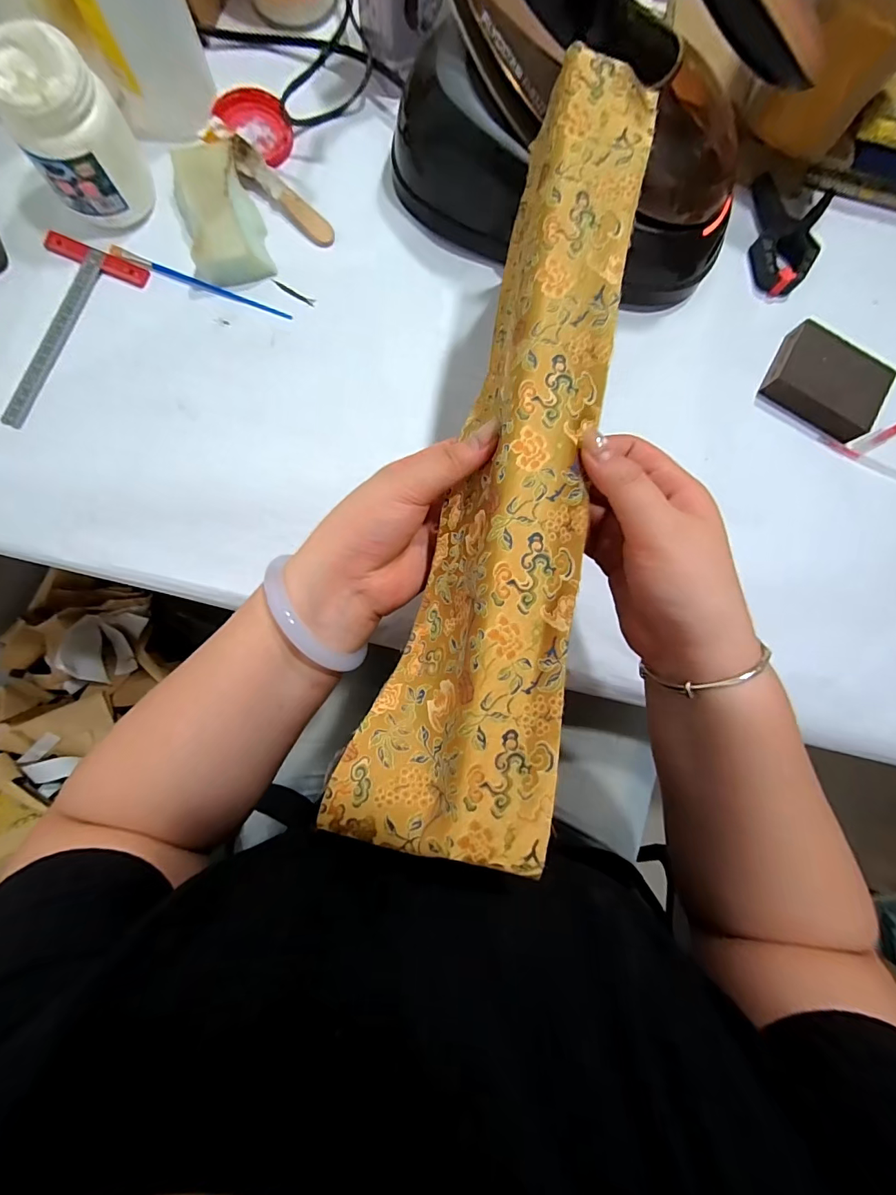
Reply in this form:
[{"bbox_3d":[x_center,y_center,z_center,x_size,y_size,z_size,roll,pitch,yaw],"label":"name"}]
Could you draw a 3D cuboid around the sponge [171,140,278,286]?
[{"bbox_3d":[-0.195,-0.326,0.388,0.064,0.031,0.102,-20,87,-6],"label":"sponge"}]

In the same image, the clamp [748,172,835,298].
[{"bbox_3d":[0.319,-0.345,0.432,0.068,0.020,0.102,16,84,-3],"label":"clamp"}]

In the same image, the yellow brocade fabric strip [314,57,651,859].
[{"bbox_3d":[0.036,-0.080,0.255,0.102,0.061,0.425,13,86,-3],"label":"yellow brocade fabric strip"}]

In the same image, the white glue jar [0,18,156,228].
[{"bbox_3d":[-0.287,-0.357,0.350,0.072,0.093,0.073,0,85,-4],"label":"white glue jar"}]

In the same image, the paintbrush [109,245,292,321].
[{"bbox_3d":[-0.217,-0.277,0.399,0.163,0.006,0.008,19,84,-2],"label":"paintbrush"}]

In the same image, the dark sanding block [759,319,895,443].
[{"bbox_3d":[0.352,-0.200,0.420,0.099,0.027,0.065,33,84,-1],"label":"dark sanding block"}]

